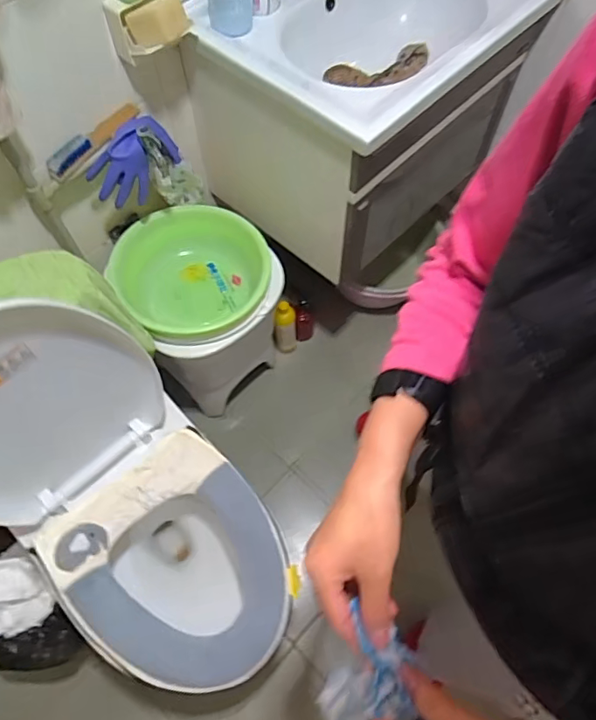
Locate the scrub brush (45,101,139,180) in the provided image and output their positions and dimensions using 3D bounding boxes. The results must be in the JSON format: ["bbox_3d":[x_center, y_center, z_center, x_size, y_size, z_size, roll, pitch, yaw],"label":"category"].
[{"bbox_3d":[-0.387,-0.418,0.985,0.059,0.040,0.216,29,67,14],"label":"scrub brush"}]

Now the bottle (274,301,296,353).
[{"bbox_3d":[-0.037,-0.085,1.499,0.066,0.225,0.052,-2,63,0],"label":"bottle"}]

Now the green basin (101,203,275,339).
[{"bbox_3d":[-0.220,-0.189,1.177,0.342,0.142,0.312,0,63,1],"label":"green basin"}]

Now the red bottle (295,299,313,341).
[{"bbox_3d":[0.019,-0.107,1.540,0.054,0.164,0.044,2,63,2],"label":"red bottle"}]

